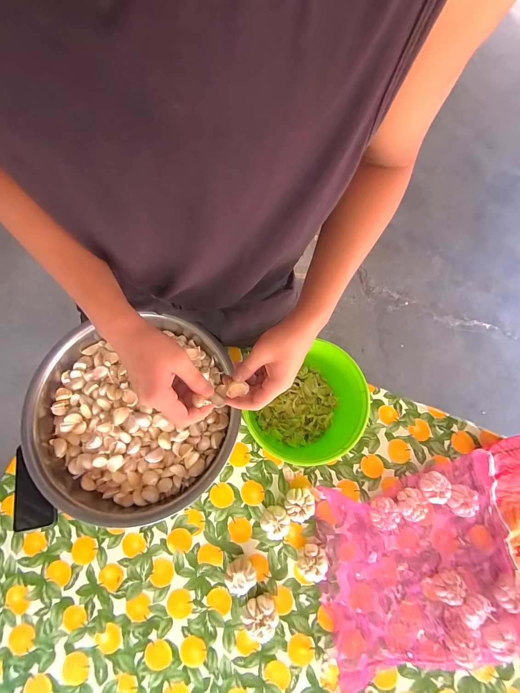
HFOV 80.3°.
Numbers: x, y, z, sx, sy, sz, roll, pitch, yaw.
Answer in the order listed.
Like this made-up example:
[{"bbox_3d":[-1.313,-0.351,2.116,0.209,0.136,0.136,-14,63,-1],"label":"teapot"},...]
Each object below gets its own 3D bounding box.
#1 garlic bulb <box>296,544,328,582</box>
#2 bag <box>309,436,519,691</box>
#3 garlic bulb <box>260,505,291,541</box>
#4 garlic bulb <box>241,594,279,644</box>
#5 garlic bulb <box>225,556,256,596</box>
[{"bbox_3d":[0.098,0.412,0.589,0.056,0.036,0.061,-7,77,-3],"label":"garlic bulb"},{"bbox_3d":[0.513,0.382,0.598,0.785,0.062,0.382,-6,77,-3],"label":"bag"},{"bbox_3d":[0.031,0.343,0.603,0.053,0.038,0.056,0,76,-1],"label":"garlic bulb"},{"bbox_3d":[0.000,0.493,0.563,0.063,0.033,0.061,0,76,-1],"label":"garlic bulb"},{"bbox_3d":[-0.036,0.430,0.580,0.056,0.035,0.056,-6,77,-3],"label":"garlic bulb"}]

